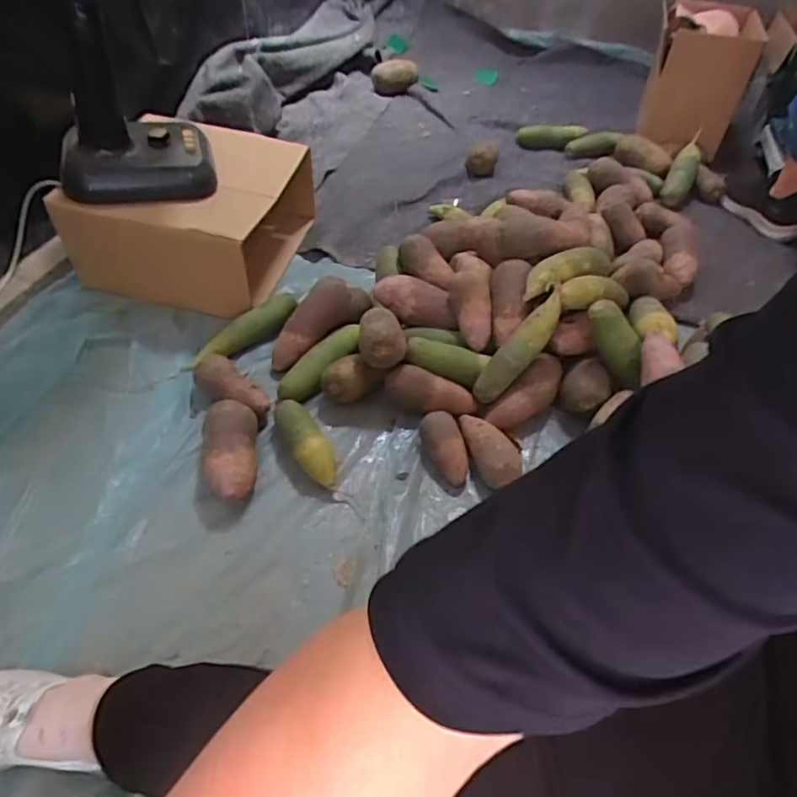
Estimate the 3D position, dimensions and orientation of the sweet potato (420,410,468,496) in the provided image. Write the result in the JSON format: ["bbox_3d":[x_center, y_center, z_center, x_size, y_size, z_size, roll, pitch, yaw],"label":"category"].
[{"bbox_3d":[0.065,0.077,0.831,0.062,0.045,0.118,-4,48,-8],"label":"sweet potato"}]

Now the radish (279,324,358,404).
[{"bbox_3d":[-0.122,-0.058,0.913,0.052,0.044,0.172,30,52,22],"label":"radish"}]

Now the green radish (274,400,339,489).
[{"bbox_3d":[-0.133,0.062,0.822,0.058,0.063,0.144,-17,51,-19],"label":"green radish"}]

